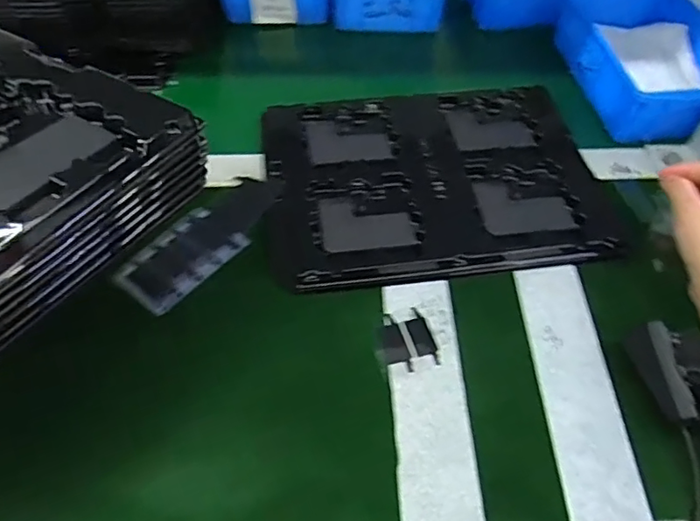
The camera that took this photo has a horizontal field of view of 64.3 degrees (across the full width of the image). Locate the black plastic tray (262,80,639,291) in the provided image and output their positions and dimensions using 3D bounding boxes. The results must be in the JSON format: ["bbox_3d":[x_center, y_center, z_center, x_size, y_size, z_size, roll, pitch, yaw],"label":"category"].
[{"bbox_3d":[0.077,-0.078,0.513,0.292,0.028,0.214,-7,54,-7],"label":"black plastic tray"}]

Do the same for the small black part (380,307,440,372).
[{"bbox_3d":[0.043,0.061,0.427,0.041,0.004,0.049,-9,55,-9],"label":"small black part"}]

